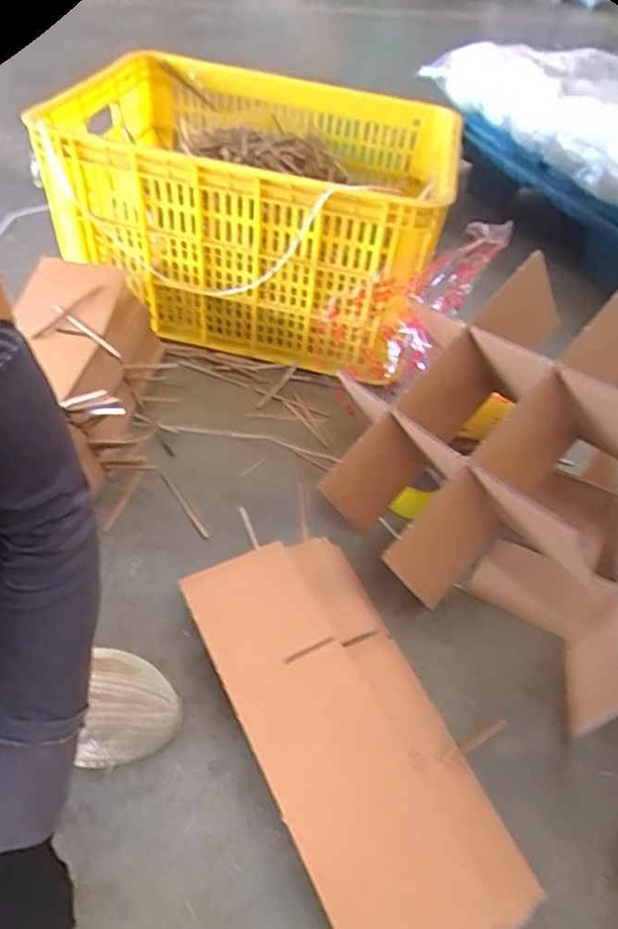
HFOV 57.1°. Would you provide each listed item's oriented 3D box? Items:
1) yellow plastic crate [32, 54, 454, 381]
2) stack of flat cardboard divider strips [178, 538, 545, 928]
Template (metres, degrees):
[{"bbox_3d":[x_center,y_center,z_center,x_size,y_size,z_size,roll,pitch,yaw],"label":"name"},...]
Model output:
[{"bbox_3d":[-0.075,-0.392,0.900,0.542,0.288,0.360,17,49,6],"label":"yellow plastic crate"},{"bbox_3d":[0.032,0.254,0.557,0.189,0.062,0.387,-18,53,-21],"label":"stack of flat cardboard divider strips"}]

